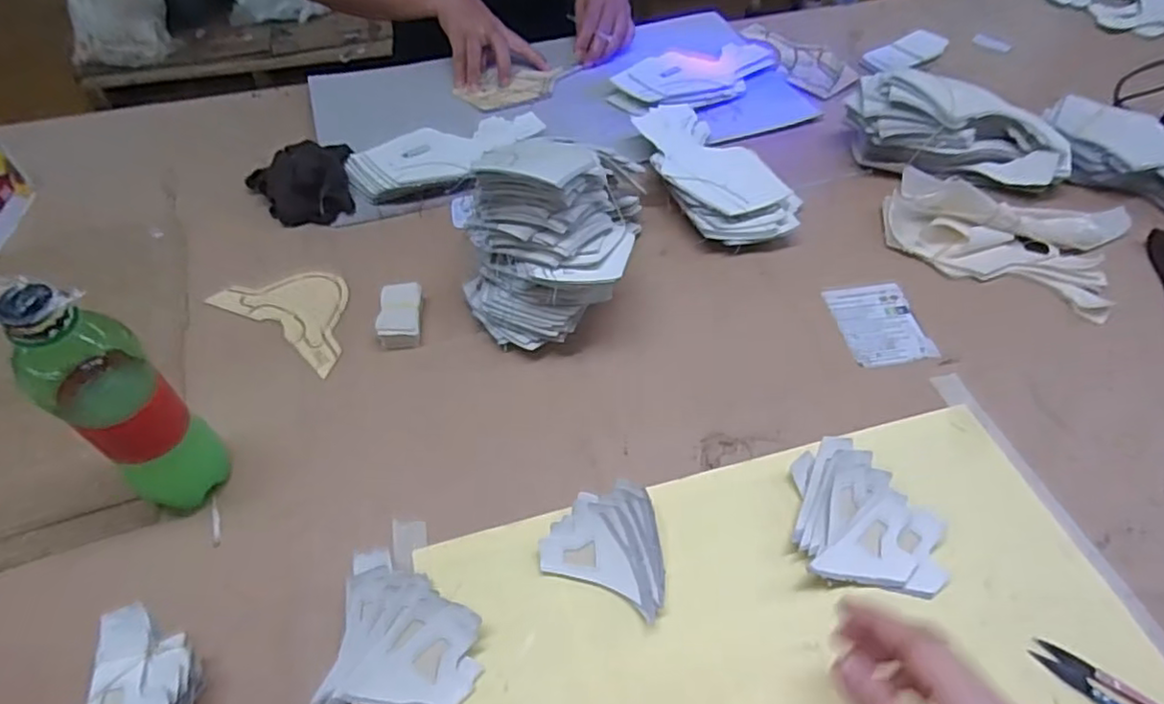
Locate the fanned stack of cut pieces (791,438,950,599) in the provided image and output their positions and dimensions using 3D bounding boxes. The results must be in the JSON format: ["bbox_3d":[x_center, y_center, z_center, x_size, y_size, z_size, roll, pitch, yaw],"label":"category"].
[{"bbox_3d":[0.200,0.111,0.452,0.096,0.036,0.095,7,53,4],"label":"fanned stack of cut pieces"}]

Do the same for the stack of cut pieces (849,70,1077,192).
[{"bbox_3d":[0.391,-0.227,0.687,0.221,0.094,0.074,9,52,7],"label":"stack of cut pieces"}]

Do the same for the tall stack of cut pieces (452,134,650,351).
[{"bbox_3d":[-0.030,-0.086,0.539,0.143,0.154,0.115,0,53,-1],"label":"tall stack of cut pieces"}]

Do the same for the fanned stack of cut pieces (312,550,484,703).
[{"bbox_3d":[-0.108,0.178,0.408,0.085,0.037,0.090,4,53,2],"label":"fanned stack of cut pieces"}]

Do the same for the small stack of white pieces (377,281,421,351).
[{"bbox_3d":[-0.161,-0.033,0.582,0.035,0.026,0.057,-4,53,-4],"label":"small stack of white pieces"}]

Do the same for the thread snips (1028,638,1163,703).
[{"bbox_3d":[0.328,0.209,0.391,0.101,0.008,0.023,33,59,22],"label":"thread snips"}]

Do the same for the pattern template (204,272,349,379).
[{"bbox_3d":[-0.268,-0.043,0.609,0.156,0.004,0.091,24,56,17],"label":"pattern template"}]

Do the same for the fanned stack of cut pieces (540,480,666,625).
[{"bbox_3d":[0.023,0.130,0.452,0.086,0.027,0.073,22,56,15],"label":"fanned stack of cut pieces"}]

